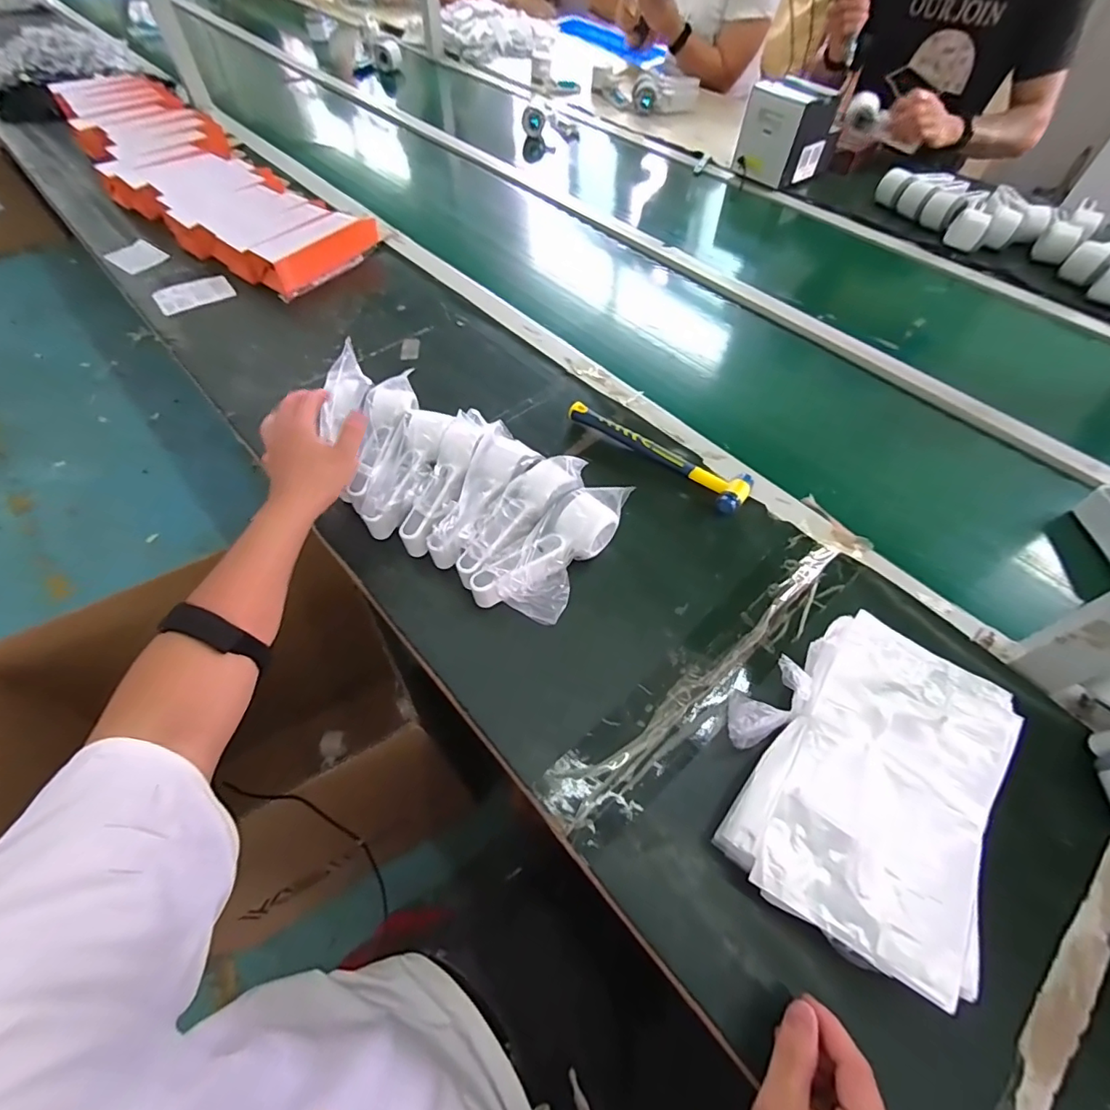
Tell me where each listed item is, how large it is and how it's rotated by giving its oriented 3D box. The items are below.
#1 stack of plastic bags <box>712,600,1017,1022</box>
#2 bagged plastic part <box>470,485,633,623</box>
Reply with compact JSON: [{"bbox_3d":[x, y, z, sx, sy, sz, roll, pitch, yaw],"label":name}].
[{"bbox_3d":[0.242,0.172,0.407,0.194,0.059,0.242,23,61,16],"label":"stack of plastic bags"},{"bbox_3d":[-0.003,-0.005,0.532,0.083,0.060,0.170,29,61,18],"label":"bagged plastic part"}]

